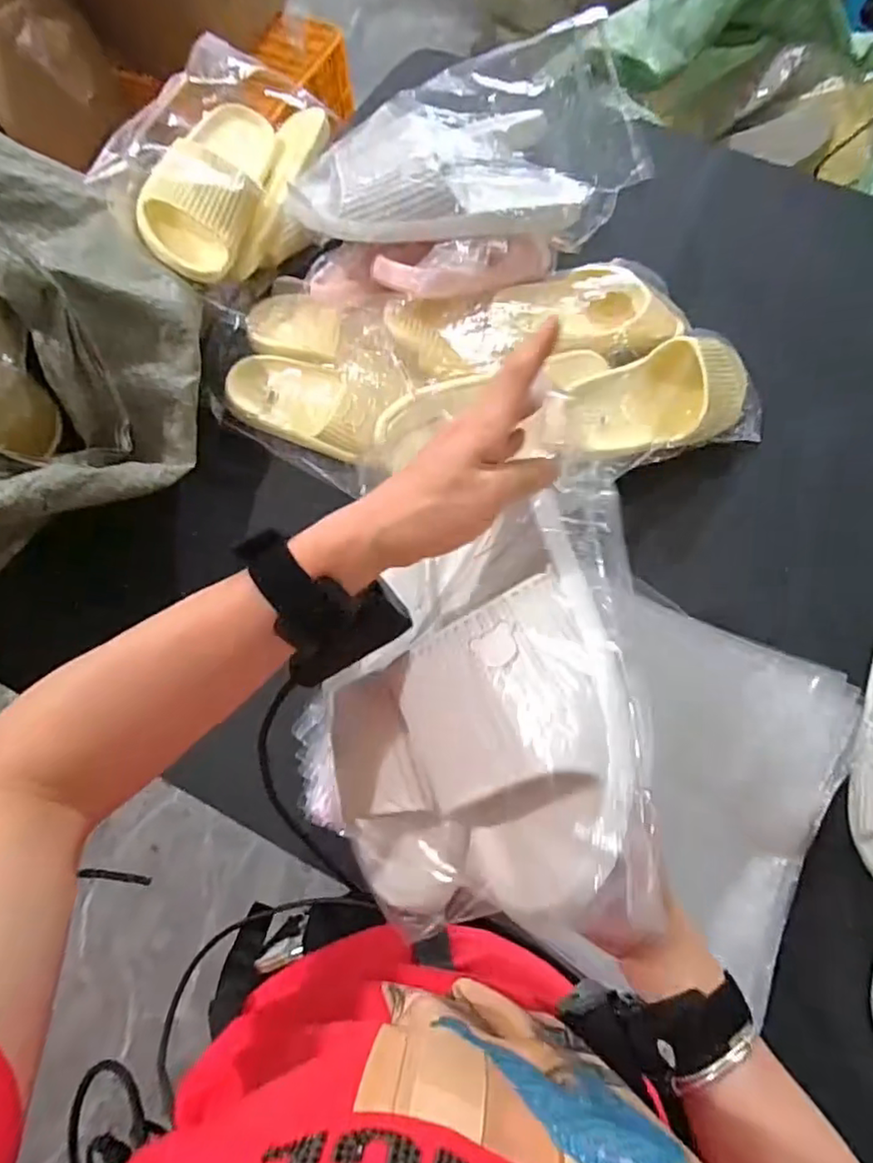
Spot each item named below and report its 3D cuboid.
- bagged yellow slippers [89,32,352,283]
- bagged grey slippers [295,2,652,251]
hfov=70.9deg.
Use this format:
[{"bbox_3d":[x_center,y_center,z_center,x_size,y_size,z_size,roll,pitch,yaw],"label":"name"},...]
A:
[{"bbox_3d":[-0.214,-0.450,0.656,0.132,0.139,0.287,12,71,6],"label":"bagged yellow slippers"},{"bbox_3d":[0.033,-0.438,0.606,0.344,0.086,0.229,-10,70,-2],"label":"bagged grey slippers"}]

